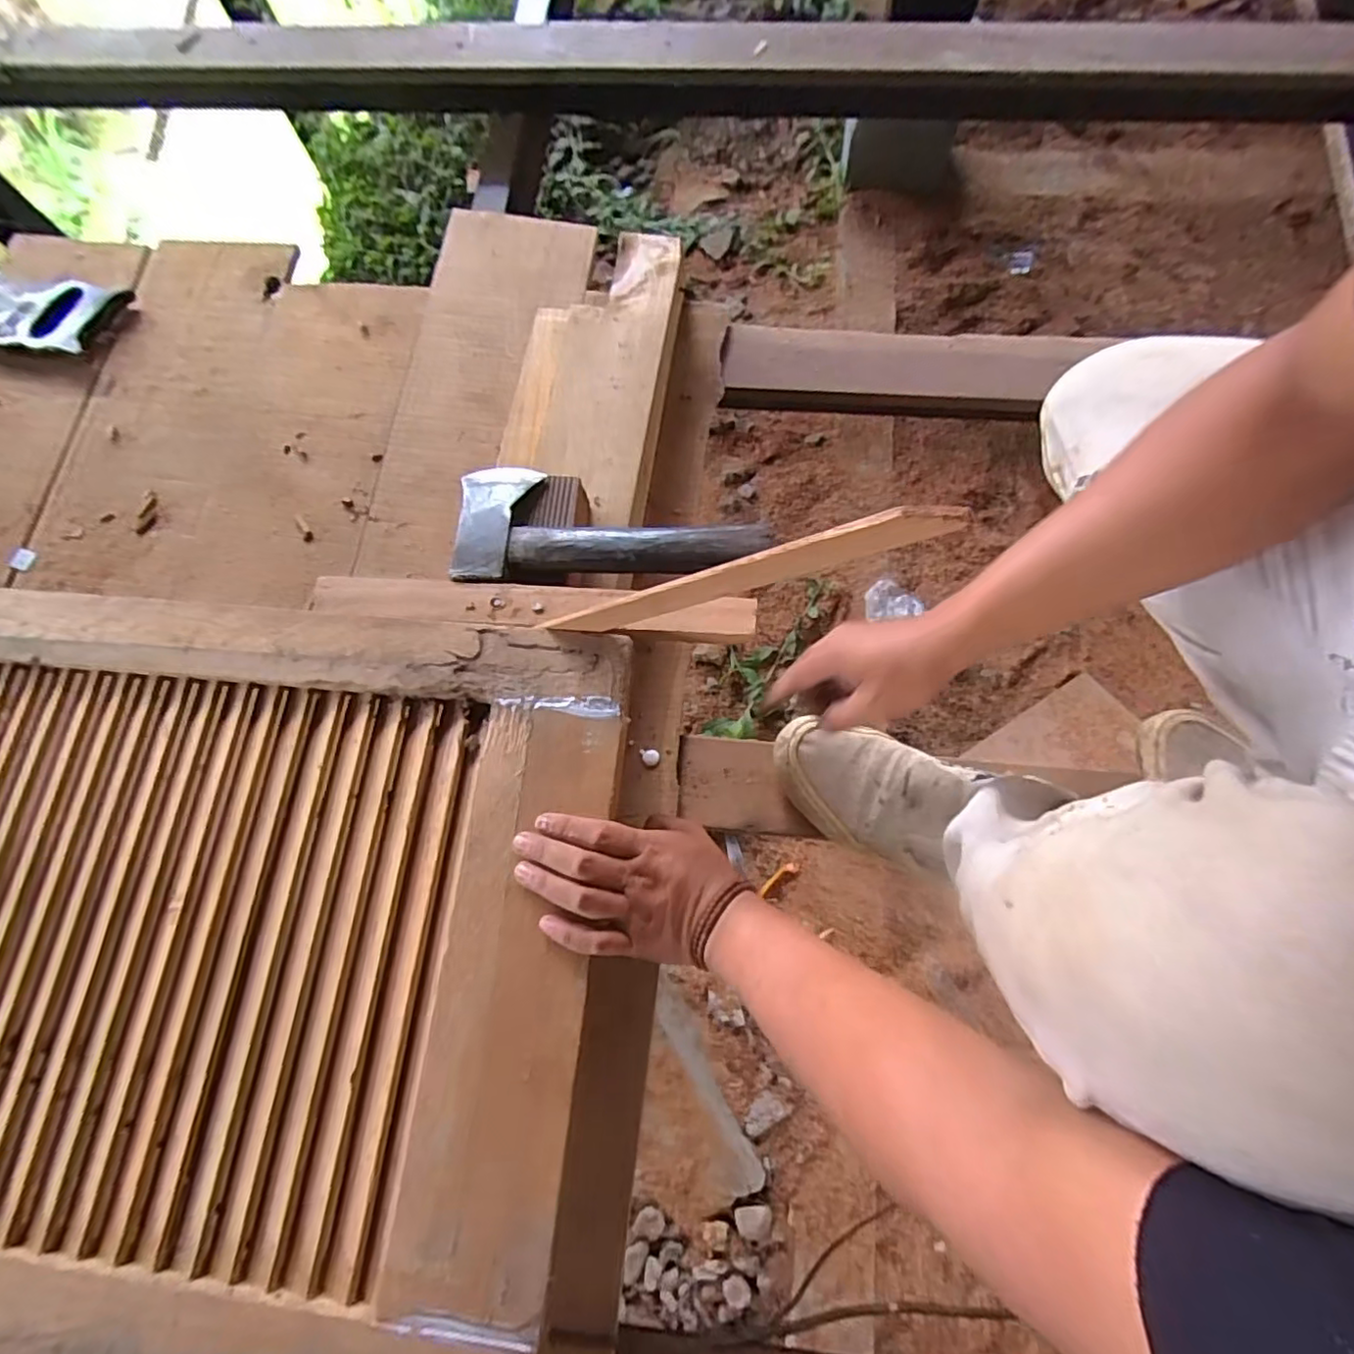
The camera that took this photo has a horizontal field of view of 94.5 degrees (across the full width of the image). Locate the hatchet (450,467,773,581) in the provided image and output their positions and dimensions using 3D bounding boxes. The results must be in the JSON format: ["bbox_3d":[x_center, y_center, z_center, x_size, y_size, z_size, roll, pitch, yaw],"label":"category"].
[{"bbox_3d":[-0.058,-0.140,0.535,0.258,0.024,0.113,-4,75,1],"label":"hatchet"}]

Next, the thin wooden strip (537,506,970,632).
[{"bbox_3d":[0.022,-0.058,0.392,0.296,0.035,0.007,-10,70,41],"label":"thin wooden strip"}]

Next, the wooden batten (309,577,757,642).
[{"bbox_3d":[-0.115,-0.059,0.503,0.351,0.014,0.042,4,75,3],"label":"wooden batten"}]

